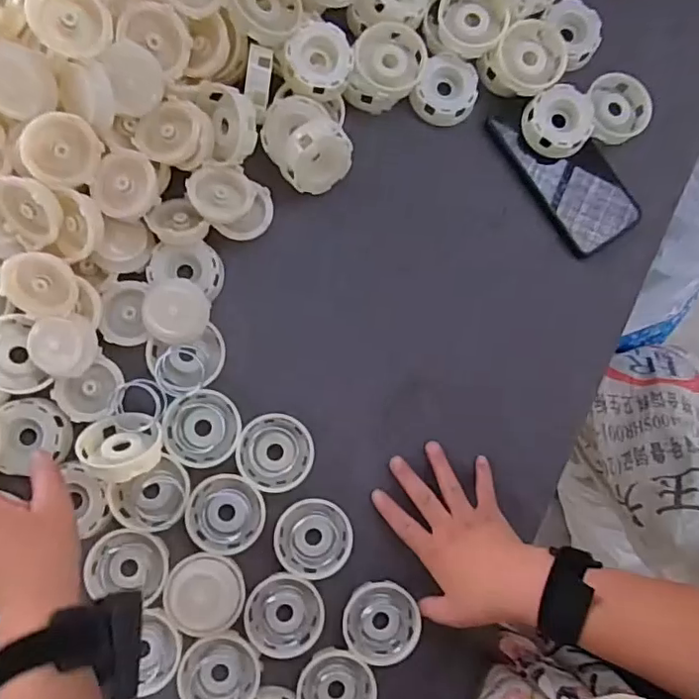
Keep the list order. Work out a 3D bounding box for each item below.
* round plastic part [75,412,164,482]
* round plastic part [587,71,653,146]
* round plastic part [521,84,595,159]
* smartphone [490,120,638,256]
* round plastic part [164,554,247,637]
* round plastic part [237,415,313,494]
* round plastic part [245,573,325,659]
[{"bbox_3d":[-0.180,0.074,0.444,0.060,0.017,0.061,0,41,0],"label":"round plastic part"},{"bbox_3d":[0.250,-0.224,0.522,0.056,0.019,0.060,1,82,-6],"label":"round plastic part"},{"bbox_3d":[0.186,-0.203,0.511,0.056,0.028,0.061,1,82,-6],"label":"round plastic part"},{"bbox_3d":[0.197,-0.161,0.508,0.077,0.009,0.145,-33,87,-9],"label":"smartphone"},{"bbox_3d":[-0.113,0.192,0.440,0.060,0.024,0.059,1,82,-6],"label":"round plastic part"},{"bbox_3d":[-0.061,0.086,0.468,0.060,0.011,0.062,6,82,-5],"label":"round plastic part"},{"bbox_3d":[-0.052,0.213,0.456,0.060,0.010,0.061,1,82,-6],"label":"round plastic part"}]

